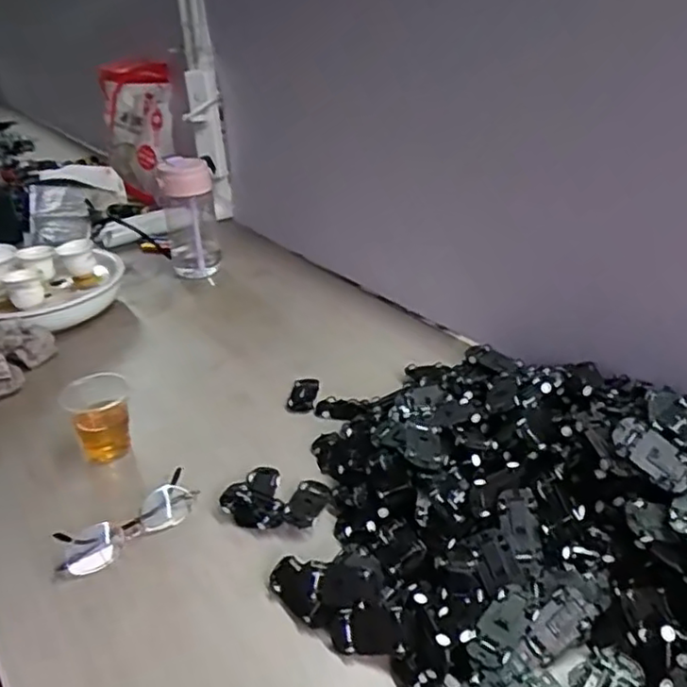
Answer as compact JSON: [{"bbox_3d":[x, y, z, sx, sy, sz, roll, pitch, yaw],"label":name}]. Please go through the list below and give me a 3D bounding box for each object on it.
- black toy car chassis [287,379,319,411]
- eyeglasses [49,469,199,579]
[{"bbox_3d":[-0.046,0.060,0.768,0.033,0.010,0.057,2,31,13],"label":"black toy car chassis"},{"bbox_3d":[-0.191,0.162,0.588,0.126,0.035,0.031,-28,37,-32],"label":"eyeglasses"}]

